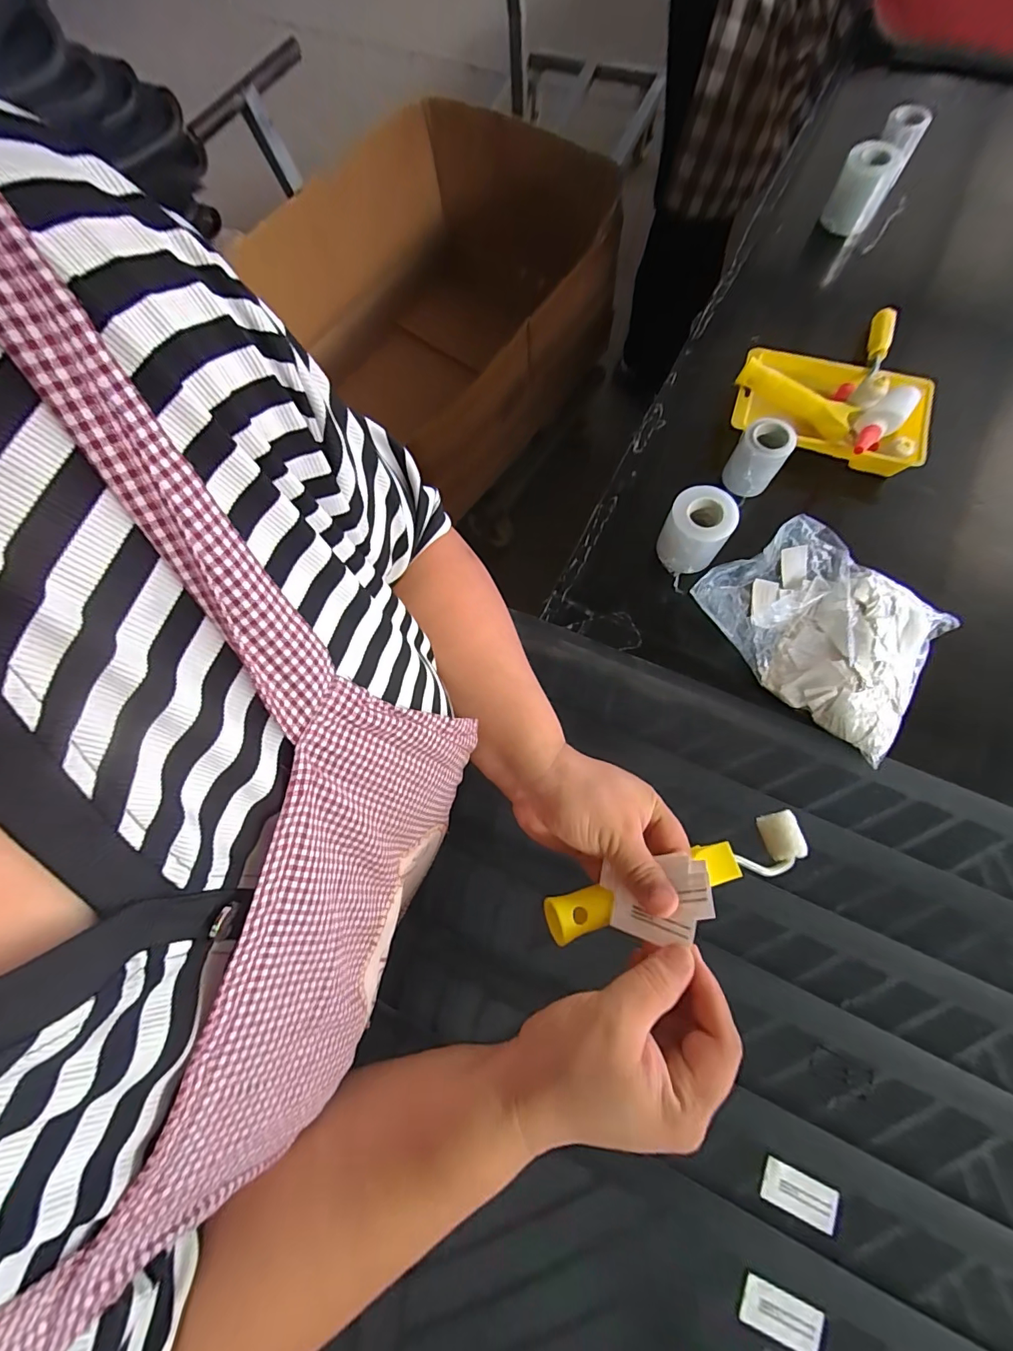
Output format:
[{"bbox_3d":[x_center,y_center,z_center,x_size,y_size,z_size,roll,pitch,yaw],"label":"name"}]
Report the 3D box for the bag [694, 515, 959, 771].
[{"bbox_3d":[0.321,-0.054,0.467,0.175,0.047,0.226,-39,74,-11],"label":"bag"}]

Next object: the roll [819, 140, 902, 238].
[{"bbox_3d":[0.461,-0.633,0.619,0.062,0.075,0.061,-1,74,3],"label":"roll"}]

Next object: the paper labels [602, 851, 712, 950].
[{"bbox_3d":[0.092,0.136,0.287,0.063,0.010,0.045,-12,60,23],"label":"paper labels"}]

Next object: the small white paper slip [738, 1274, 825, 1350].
[{"bbox_3d":[0.187,0.435,0.320,0.052,0.004,0.025,21,64,8],"label":"small white paper slip"}]

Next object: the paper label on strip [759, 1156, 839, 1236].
[{"bbox_3d":[0.214,0.379,0.344,0.053,0.004,0.025,23,66,8],"label":"paper label on strip"}]

